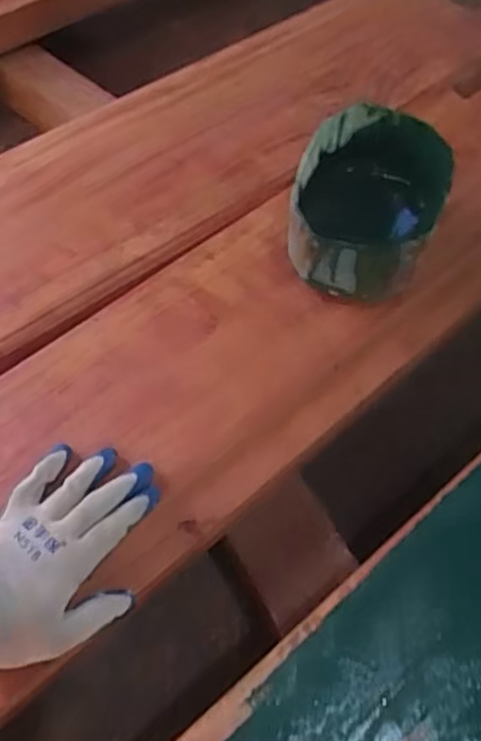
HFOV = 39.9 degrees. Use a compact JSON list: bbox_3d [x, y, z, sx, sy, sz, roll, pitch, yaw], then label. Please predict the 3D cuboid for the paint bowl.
[{"bbox_3d":[0.122,-0.166,0.682,0.140,0.103,0.187,17,61,6],"label":"paint bowl"}]

